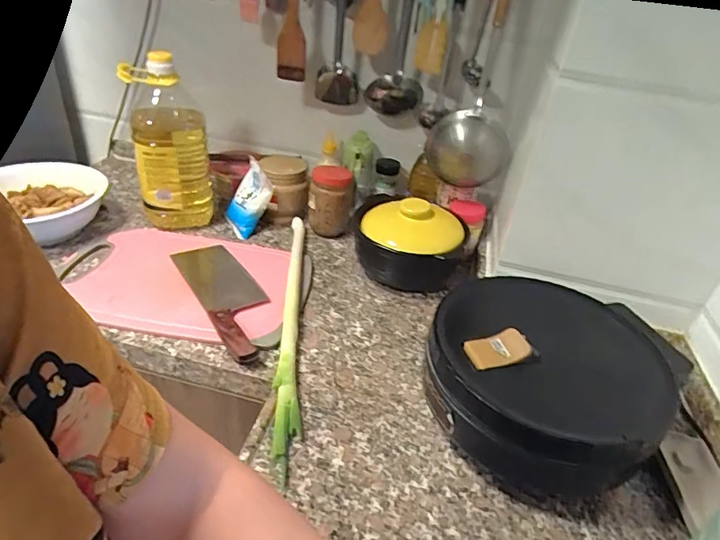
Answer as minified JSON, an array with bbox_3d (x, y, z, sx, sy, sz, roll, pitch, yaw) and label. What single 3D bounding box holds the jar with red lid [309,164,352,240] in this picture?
[{"bbox_3d":[-0.062,-0.143,0.971,0.088,0.123,0.086,3,34,-6],"label":"jar with red lid"}]

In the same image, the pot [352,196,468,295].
[{"bbox_3d":[0.093,-0.061,0.880,0.194,0.135,0.189,5,34,-3],"label":"pot"}]

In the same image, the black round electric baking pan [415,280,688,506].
[{"bbox_3d":[0.230,0.136,0.611,0.271,0.137,0.295,5,34,-3],"label":"black round electric baking pan"}]

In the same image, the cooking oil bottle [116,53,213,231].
[{"bbox_3d":[-0.360,-0.234,0.892,0.129,0.297,0.105,-6,36,-18],"label":"cooking oil bottle"}]

